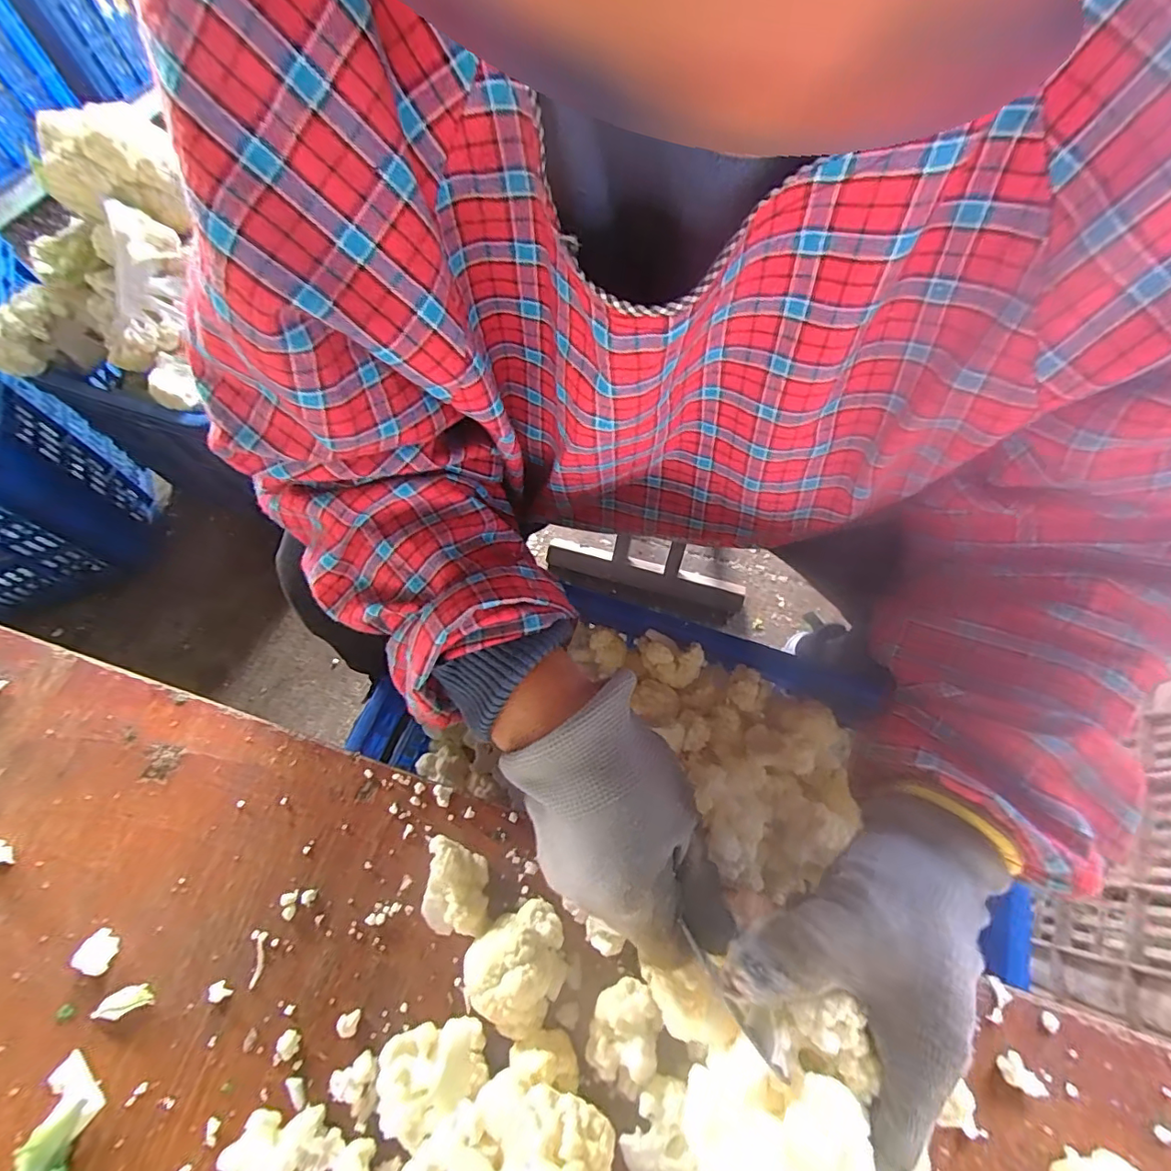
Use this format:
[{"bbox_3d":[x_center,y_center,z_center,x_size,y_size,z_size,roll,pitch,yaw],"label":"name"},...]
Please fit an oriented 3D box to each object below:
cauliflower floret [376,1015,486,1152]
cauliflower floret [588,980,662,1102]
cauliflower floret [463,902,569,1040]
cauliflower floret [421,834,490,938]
[{"bbox_3d":[-0.077,0.248,0.274,0.049,0.039,0.038,-18,65,-6],"label":"cauliflower floret"},{"bbox_3d":[0.020,0.231,0.280,0.033,0.038,0.047,16,66,10],"label":"cauliflower floret"},{"bbox_3d":[-0.035,0.206,0.294,0.050,0.038,0.056,35,71,17],"label":"cauliflower floret"},{"bbox_3d":[-0.076,0.175,0.313,0.036,0.030,0.049,-2,64,2],"label":"cauliflower floret"}]

